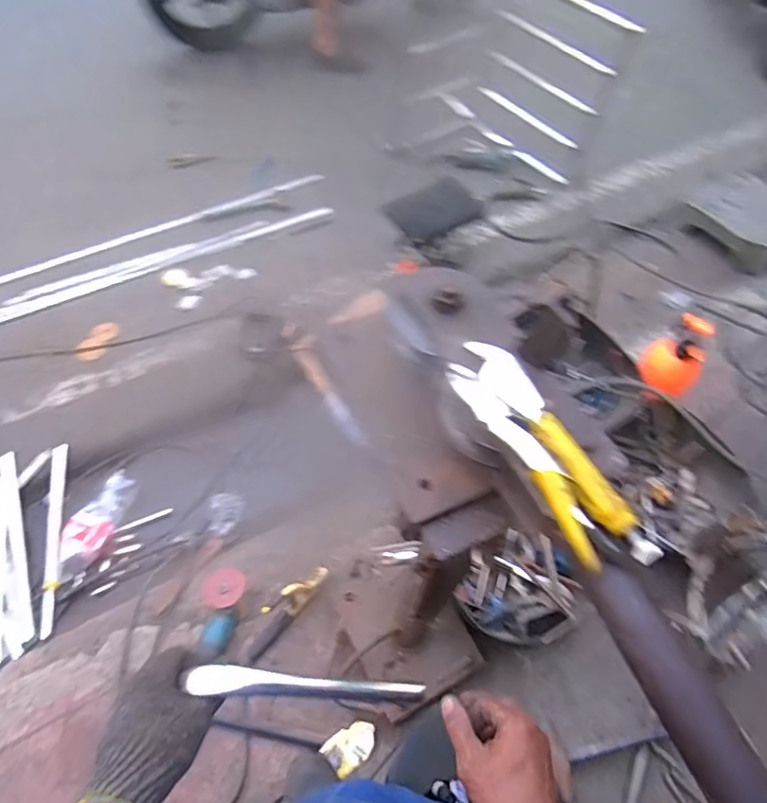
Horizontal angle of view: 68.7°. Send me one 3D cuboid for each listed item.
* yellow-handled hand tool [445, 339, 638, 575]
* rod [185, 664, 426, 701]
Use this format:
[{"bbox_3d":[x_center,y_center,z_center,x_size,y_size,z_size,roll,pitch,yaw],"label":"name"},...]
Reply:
[{"bbox_3d":[0.132,0.035,0.484,0.060,0.021,0.204,-25,63,-18],"label":"yellow-handled hand tool"},{"bbox_3d":[-0.068,0.261,0.516,0.212,0.022,0.022,11,62,-14],"label":"rod"}]

